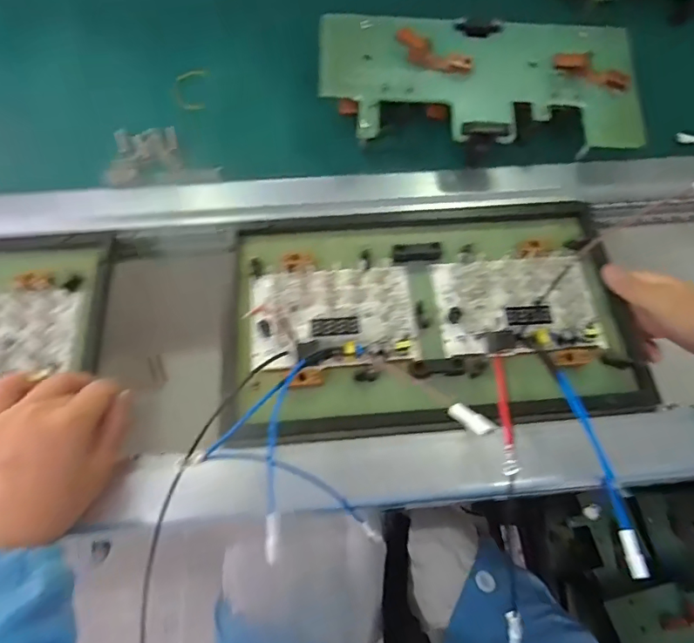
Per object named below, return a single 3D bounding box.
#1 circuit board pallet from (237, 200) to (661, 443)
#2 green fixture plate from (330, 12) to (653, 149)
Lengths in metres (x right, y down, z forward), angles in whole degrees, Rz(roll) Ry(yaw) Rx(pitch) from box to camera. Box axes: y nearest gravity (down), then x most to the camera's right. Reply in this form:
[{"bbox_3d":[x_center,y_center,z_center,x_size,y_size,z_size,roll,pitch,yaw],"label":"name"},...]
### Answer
[{"bbox_3d":[0.074,-0.014,0.412,0.322,0.027,0.200,-4,66,-3],"label":"circuit board pallet"},{"bbox_3d":[0.125,-0.230,0.457,0.291,0.038,0.127,-1,67,0],"label":"green fixture plate"}]

